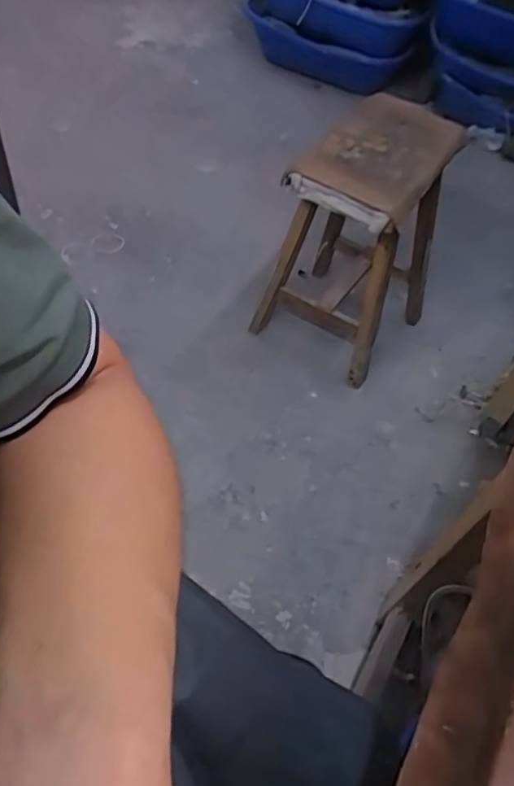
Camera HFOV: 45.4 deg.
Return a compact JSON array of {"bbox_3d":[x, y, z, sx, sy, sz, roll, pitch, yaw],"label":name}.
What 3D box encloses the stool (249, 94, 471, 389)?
[{"bbox_3d":[0.206,-0.301,1.257,0.287,0.456,0.331,30,56,16],"label":"stool"}]

